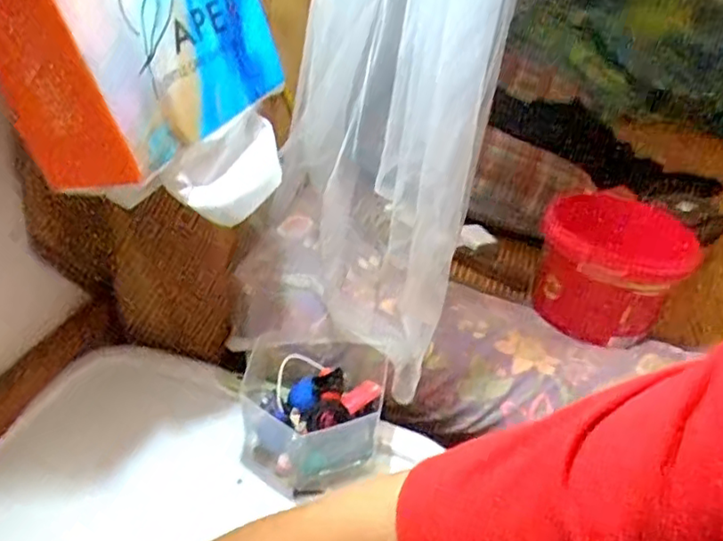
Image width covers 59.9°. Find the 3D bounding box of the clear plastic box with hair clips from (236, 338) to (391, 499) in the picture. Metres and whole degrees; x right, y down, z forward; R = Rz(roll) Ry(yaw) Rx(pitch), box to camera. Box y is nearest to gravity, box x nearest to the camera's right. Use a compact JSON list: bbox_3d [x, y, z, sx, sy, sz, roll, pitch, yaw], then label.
[{"bbox_3d":[-0.049,0.120,0.557,0.134,0.050,0.144,6,33,-1],"label":"clear plastic box with hair clips"}]

